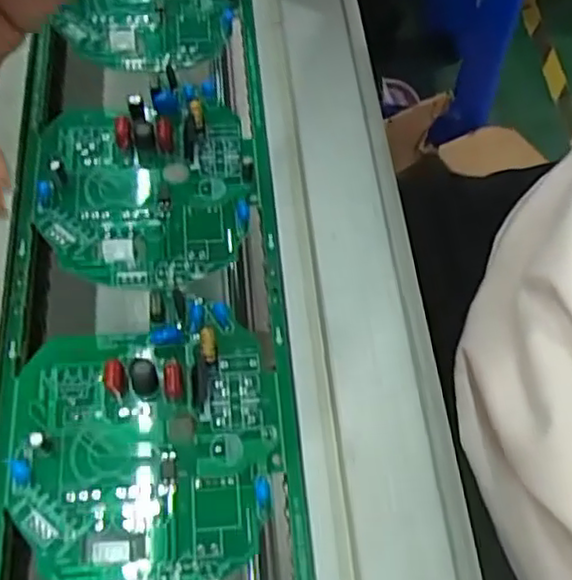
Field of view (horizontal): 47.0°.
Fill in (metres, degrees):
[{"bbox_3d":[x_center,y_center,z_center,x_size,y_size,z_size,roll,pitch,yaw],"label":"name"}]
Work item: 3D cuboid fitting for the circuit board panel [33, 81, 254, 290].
[{"bbox_3d":[-0.053,-0.041,0.252,0.082,0.013,0.083,-11,64,-10],"label":"circuit board panel"}]

